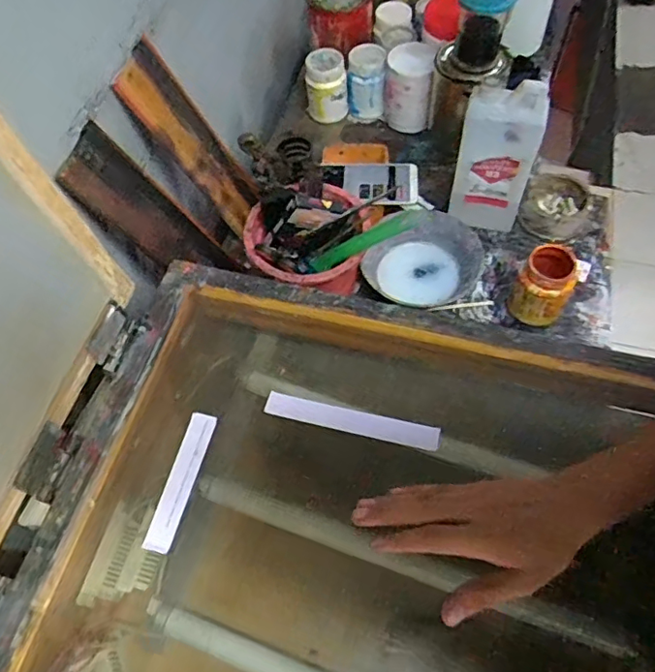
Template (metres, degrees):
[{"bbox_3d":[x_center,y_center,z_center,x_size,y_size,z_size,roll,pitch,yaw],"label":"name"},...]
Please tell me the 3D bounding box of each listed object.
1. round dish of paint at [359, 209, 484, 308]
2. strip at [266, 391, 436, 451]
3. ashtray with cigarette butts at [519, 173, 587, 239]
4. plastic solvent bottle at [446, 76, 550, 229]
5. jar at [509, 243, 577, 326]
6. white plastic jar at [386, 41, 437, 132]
[{"bbox_3d":[0.128,-0.095,0.762,0.146,0.054,0.148,-2,61,3],"label":"round dish of paint"},{"bbox_3d":[0.022,0.079,0.528,0.163,0.004,0.021,11,78,11],"label":"strip"},{"bbox_3d":[0.324,-0.182,0.808,0.091,0.040,0.096,13,62,11],"label":"ashtray with cigarette butts"},{"bbox_3d":[0.223,-0.228,0.745,0.098,0.211,0.042,12,62,10],"label":"plastic solvent bottle"},{"bbox_3d":[0.271,-0.060,0.704,0.066,0.097,0.059,25,65,17],"label":"jar"},{"bbox_3d":[0.134,-0.397,0.920,0.076,0.124,0.079,3,61,5],"label":"white plastic jar"}]

